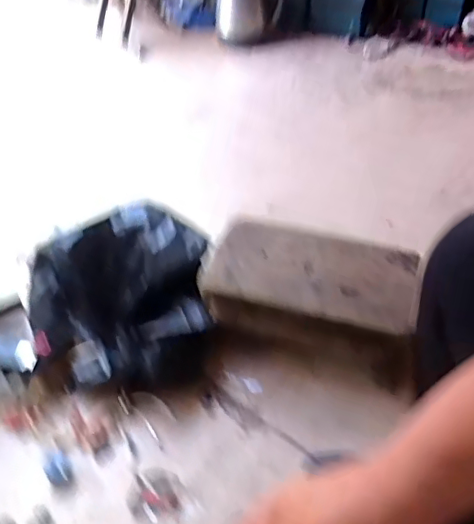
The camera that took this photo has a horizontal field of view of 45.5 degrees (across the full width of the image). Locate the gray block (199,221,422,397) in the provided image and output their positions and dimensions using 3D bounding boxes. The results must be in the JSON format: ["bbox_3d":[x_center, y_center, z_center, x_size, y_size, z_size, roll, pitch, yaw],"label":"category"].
[{"bbox_3d":[0.112,0.056,0.849,0.300,0.126,0.155,13,47,15],"label":"gray block"}]

